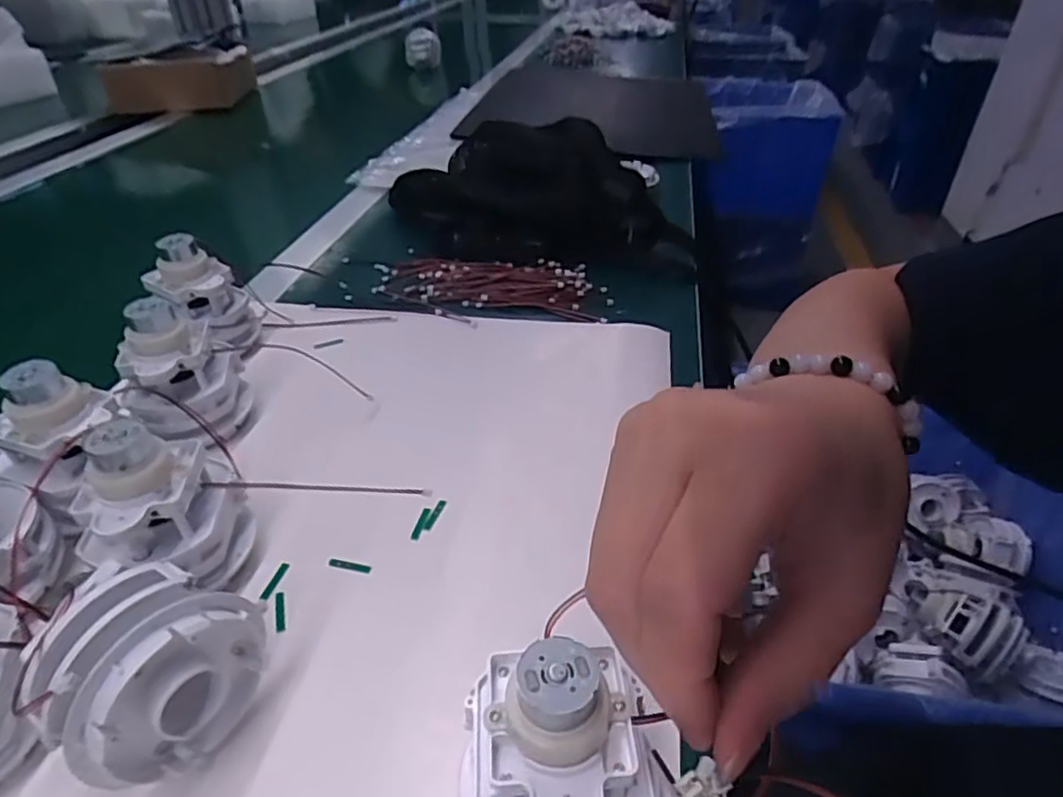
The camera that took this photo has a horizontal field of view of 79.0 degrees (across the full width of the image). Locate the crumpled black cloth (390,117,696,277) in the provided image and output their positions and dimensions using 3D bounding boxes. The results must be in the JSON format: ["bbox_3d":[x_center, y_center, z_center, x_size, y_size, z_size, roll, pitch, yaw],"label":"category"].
[{"bbox_3d":[0.001,-0.198,0.604,0.293,0.093,0.112,14,38,24],"label":"crumpled black cloth"}]

